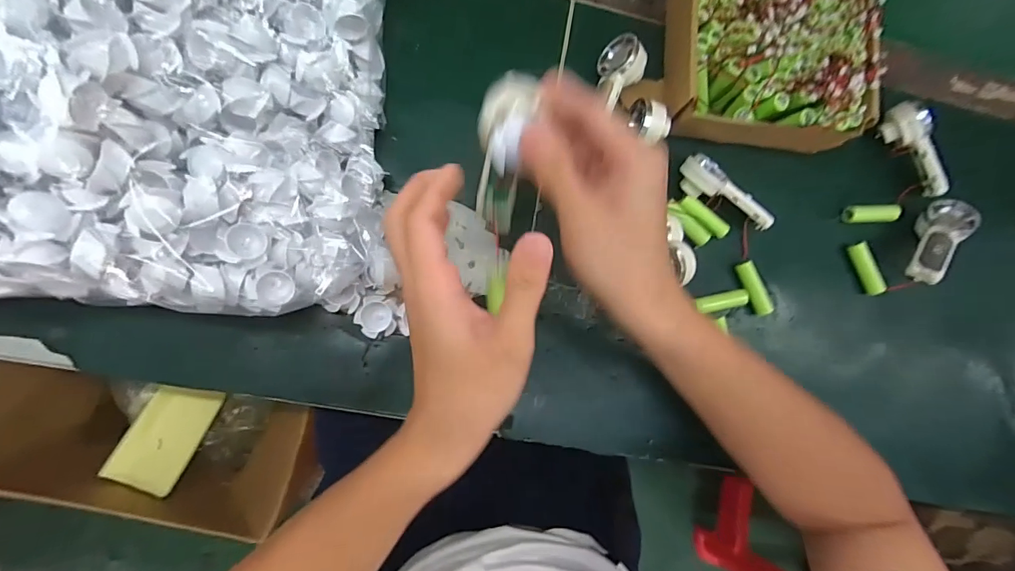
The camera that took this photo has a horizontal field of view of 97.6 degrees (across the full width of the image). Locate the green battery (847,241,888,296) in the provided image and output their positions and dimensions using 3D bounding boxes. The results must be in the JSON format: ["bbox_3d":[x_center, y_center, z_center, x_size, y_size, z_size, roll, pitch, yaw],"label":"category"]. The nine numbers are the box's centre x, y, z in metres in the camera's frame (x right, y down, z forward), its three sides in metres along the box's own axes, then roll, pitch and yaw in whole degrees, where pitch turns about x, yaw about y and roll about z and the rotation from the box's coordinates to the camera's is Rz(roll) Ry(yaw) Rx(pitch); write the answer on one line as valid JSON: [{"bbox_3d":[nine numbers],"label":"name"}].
[{"bbox_3d":[0.340,-0.016,0.422,0.013,0.018,0.050,-20,87,-9],"label":"green battery"}]

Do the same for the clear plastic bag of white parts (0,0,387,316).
[{"bbox_3d":[-0.241,-0.133,0.287,0.315,0.127,0.325,5,83,-7],"label":"clear plastic bag of white parts"}]

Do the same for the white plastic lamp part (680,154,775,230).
[{"bbox_3d":[0.196,-0.083,0.395,0.092,0.030,0.028,27,81,-4],"label":"white plastic lamp part"}]

